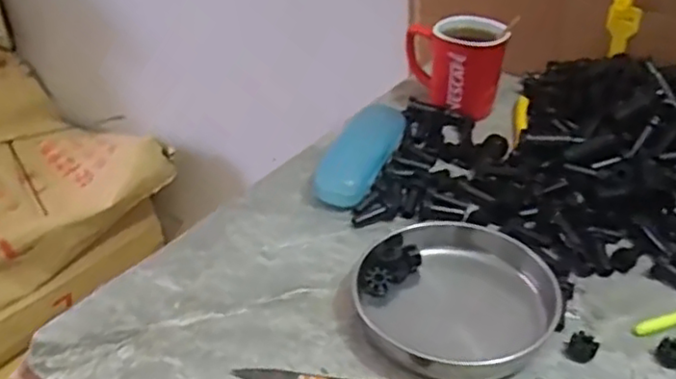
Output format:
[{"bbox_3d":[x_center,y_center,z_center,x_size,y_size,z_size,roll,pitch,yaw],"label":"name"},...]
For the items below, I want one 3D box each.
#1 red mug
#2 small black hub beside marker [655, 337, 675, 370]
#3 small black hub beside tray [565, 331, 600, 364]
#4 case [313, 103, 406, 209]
[{"bbox_3d":[0.123,-0.130,0.705,0.101,0.087,0.074,2,37,1],"label":"red mug"},{"bbox_3d":[0.222,0.109,0.443,0.019,0.014,0.014,25,43,28],"label":"small black hub beside marker"},{"bbox_3d":[0.164,0.106,0.446,0.018,0.013,0.016,21,41,24],"label":"small black hub beside tray"},{"bbox_3d":[0.025,-0.034,0.621,0.047,0.035,0.139,16,39,18],"label":"case"}]

